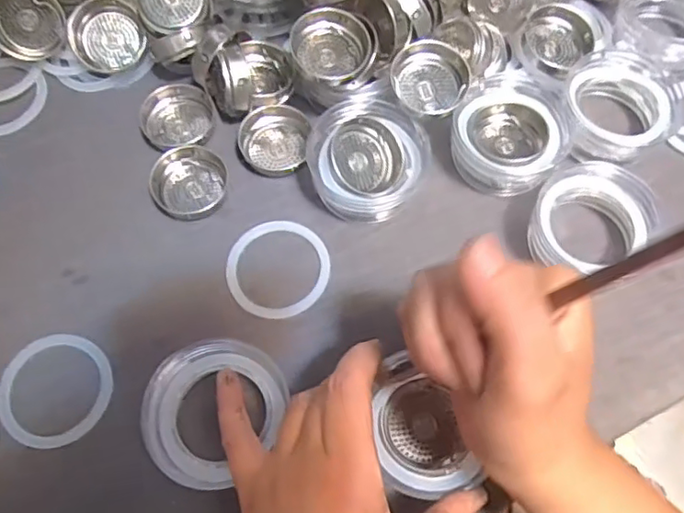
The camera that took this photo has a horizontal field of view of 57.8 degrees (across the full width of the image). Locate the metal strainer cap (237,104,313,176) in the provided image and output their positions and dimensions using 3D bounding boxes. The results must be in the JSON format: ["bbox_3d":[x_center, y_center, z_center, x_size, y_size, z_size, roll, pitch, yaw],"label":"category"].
[{"bbox_3d":[-0.042,-0.073,0.378,0.040,0.015,0.042,0,67,0],"label":"metal strainer cap"}]

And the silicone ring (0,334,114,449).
[{"bbox_3d":[-0.150,0.069,0.325,0.057,0.006,0.060,0,67,0],"label":"silicone ring"}]

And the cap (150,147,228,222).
[{"bbox_3d":[-0.091,-0.045,0.366,0.040,0.015,0.041,0,67,0],"label":"cap"}]

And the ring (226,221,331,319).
[{"bbox_3d":[-0.036,0.006,0.352,0.058,0.004,0.059,0,67,0],"label":"ring"}]

